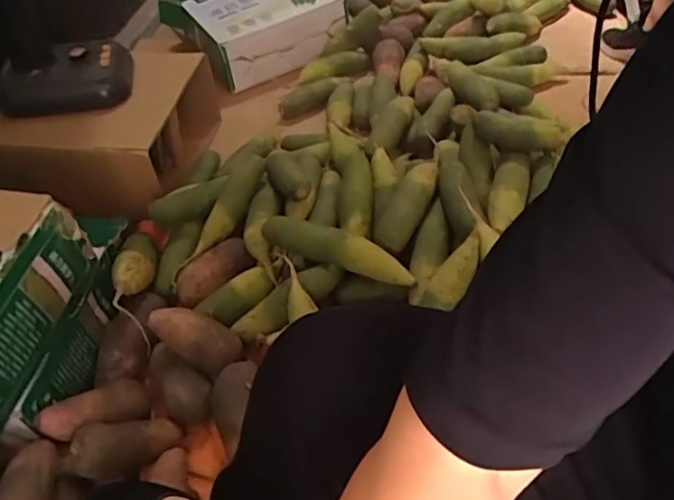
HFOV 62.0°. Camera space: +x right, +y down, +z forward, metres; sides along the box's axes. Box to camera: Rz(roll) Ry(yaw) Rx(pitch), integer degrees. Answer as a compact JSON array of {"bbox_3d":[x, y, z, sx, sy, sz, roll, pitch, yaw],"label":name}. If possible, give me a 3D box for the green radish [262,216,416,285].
[{"bbox_3d":[-0.002,-0.005,0.864,0.249,0.046,0.046,16,51,19],"label":"green radish"}]

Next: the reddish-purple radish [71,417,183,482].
[{"bbox_3d":[-0.275,0.252,0.739,0.143,0.054,0.067,2,32,-48],"label":"reddish-purple radish"}]

